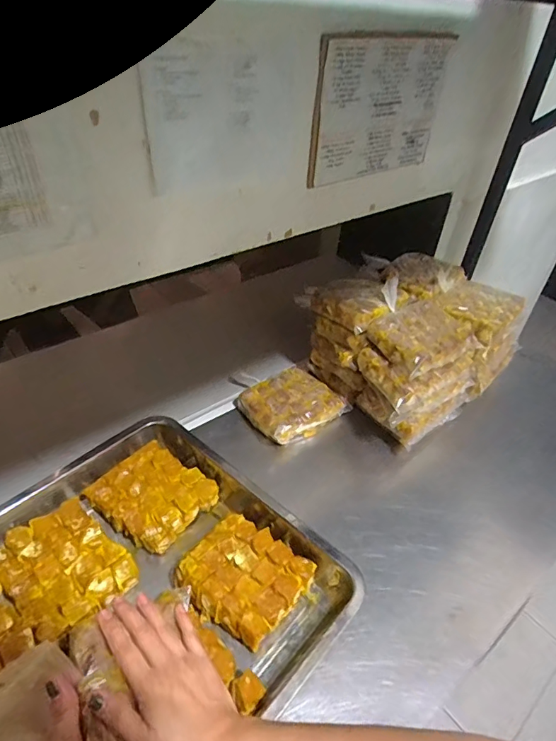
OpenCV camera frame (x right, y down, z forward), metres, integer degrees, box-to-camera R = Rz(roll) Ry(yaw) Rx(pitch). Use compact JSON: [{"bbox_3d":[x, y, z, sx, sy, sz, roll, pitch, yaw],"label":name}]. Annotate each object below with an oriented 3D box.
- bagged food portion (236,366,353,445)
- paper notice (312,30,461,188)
[{"bbox_3d":[0.023,0.056,0.789,0.150,0.037,0.124,-23,48,-30],"label":"bagged food portion"},{"bbox_3d":[0.157,-0.398,0.717,0.282,0.186,0.011,-25,47,-31],"label":"paper notice"}]

